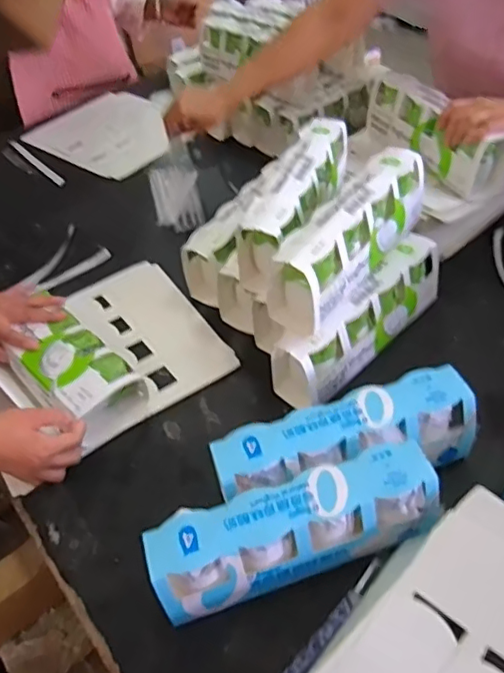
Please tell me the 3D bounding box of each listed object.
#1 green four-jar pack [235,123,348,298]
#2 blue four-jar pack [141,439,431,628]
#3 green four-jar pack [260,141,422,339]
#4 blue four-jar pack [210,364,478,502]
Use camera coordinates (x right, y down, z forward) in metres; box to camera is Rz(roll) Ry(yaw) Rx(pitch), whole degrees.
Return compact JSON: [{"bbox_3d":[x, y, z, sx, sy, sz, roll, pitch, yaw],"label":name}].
[{"bbox_3d":[0.065,-0.180,0.741,0.090,0.089,0.290,18,52,22],"label":"green four-jar pack"},{"bbox_3d":[0.042,0.188,0.543,0.269,0.095,0.072,-18,48,-9],"label":"blue four-jar pack"},{"bbox_3d":[0.120,-0.126,0.693,0.078,0.102,0.267,27,56,28],"label":"green four-jar pack"},{"bbox_3d":[0.099,0.121,0.595,0.269,0.097,0.074,-18,48,-9],"label":"blue four-jar pack"}]

